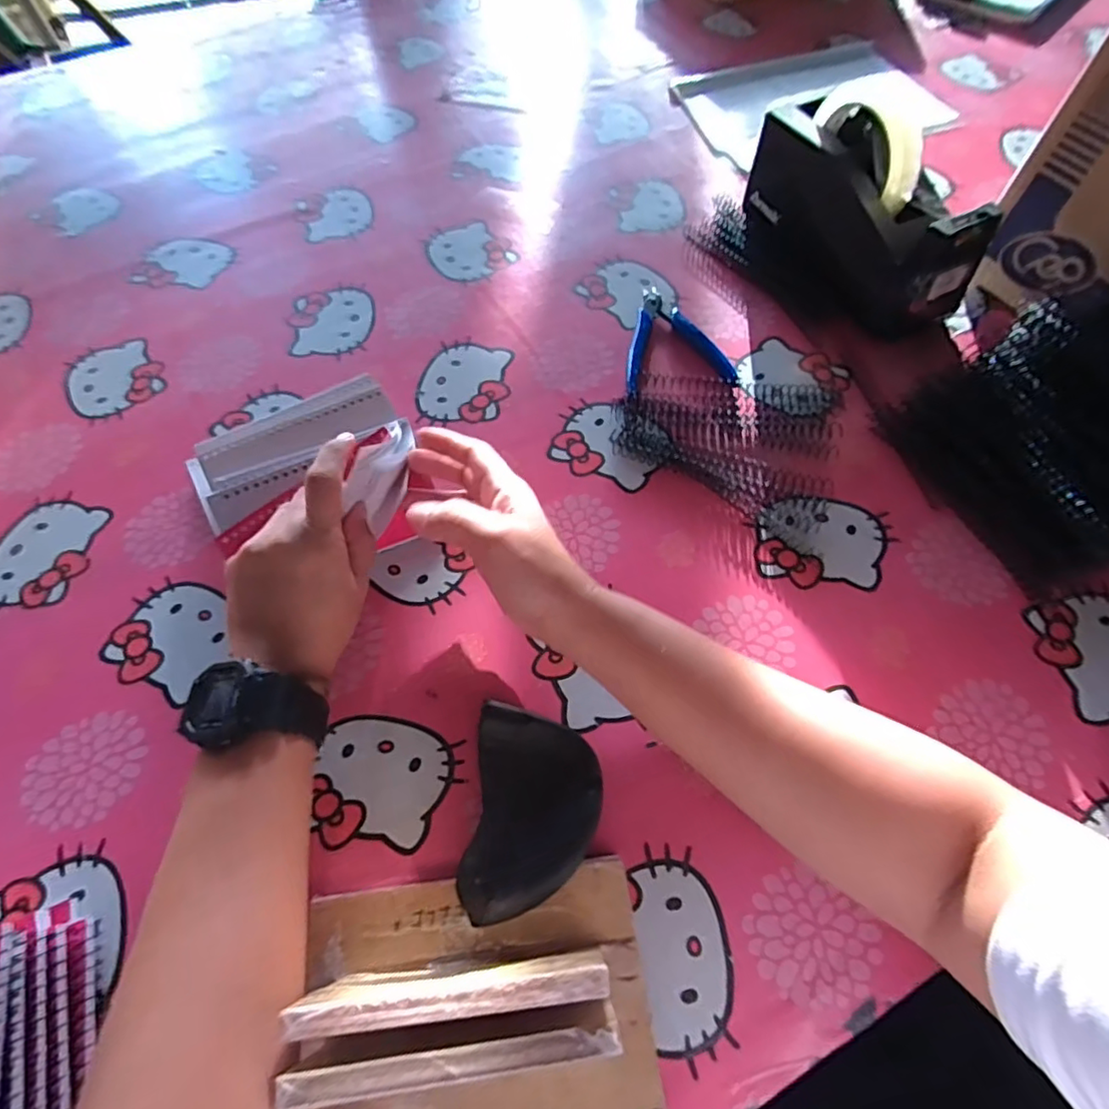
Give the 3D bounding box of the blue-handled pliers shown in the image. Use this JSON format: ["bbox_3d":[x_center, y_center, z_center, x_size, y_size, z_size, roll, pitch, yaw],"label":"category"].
[{"bbox_3d":[0.095,-0.181,0.494,0.083,0.011,0.117,-5,61,-1],"label":"blue-handled pliers"}]

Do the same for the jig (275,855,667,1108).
[{"bbox_3d":[-0.037,0.197,0.258,0.156,0.079,0.104,-9,61,-3],"label":"jig"}]

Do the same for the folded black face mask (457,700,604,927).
[{"bbox_3d":[-0.010,0.134,0.315,0.066,0.031,0.100,3,61,4],"label":"folded black face mask"}]

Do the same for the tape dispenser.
[{"bbox_3d":[0.237,-0.276,0.480,0.076,0.113,0.205,-33,65,-15],"label":"tape dispenser"}]

